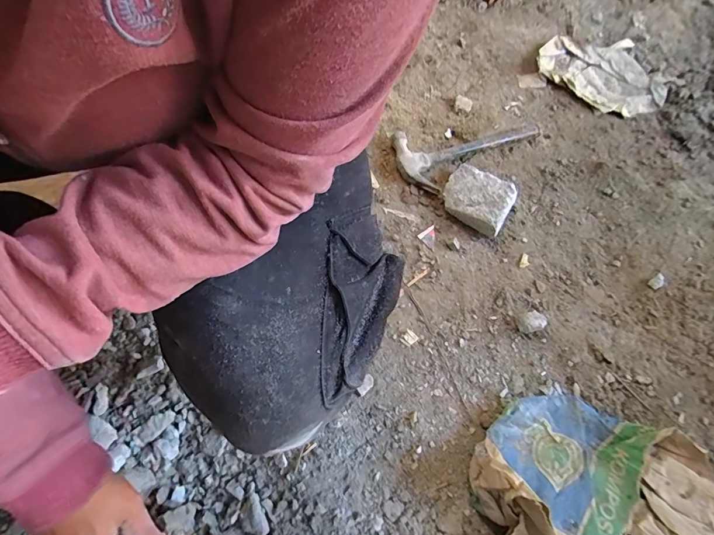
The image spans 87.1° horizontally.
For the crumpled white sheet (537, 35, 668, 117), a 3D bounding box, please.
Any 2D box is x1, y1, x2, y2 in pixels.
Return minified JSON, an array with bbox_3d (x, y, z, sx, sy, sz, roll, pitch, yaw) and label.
[{"bbox_3d":[0.500,-0.400,0.780,0.234,0.025,0.213,-11,67,-7],"label":"crumpled white sheet"}]

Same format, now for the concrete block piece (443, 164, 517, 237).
[{"bbox_3d":[0.206,-0.119,0.647,0.113,0.047,0.104,29,68,10],"label":"concrete block piece"}]

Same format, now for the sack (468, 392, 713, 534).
[{"bbox_3d":[0.312,0.309,0.413,0.275,0.086,0.349,-20,68,-11],"label":"sack"}]

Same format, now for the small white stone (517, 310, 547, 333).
[{"bbox_3d":[0.259,0.080,0.559,0.042,0.014,0.029,-17,68,-9],"label":"small white stone"}]

